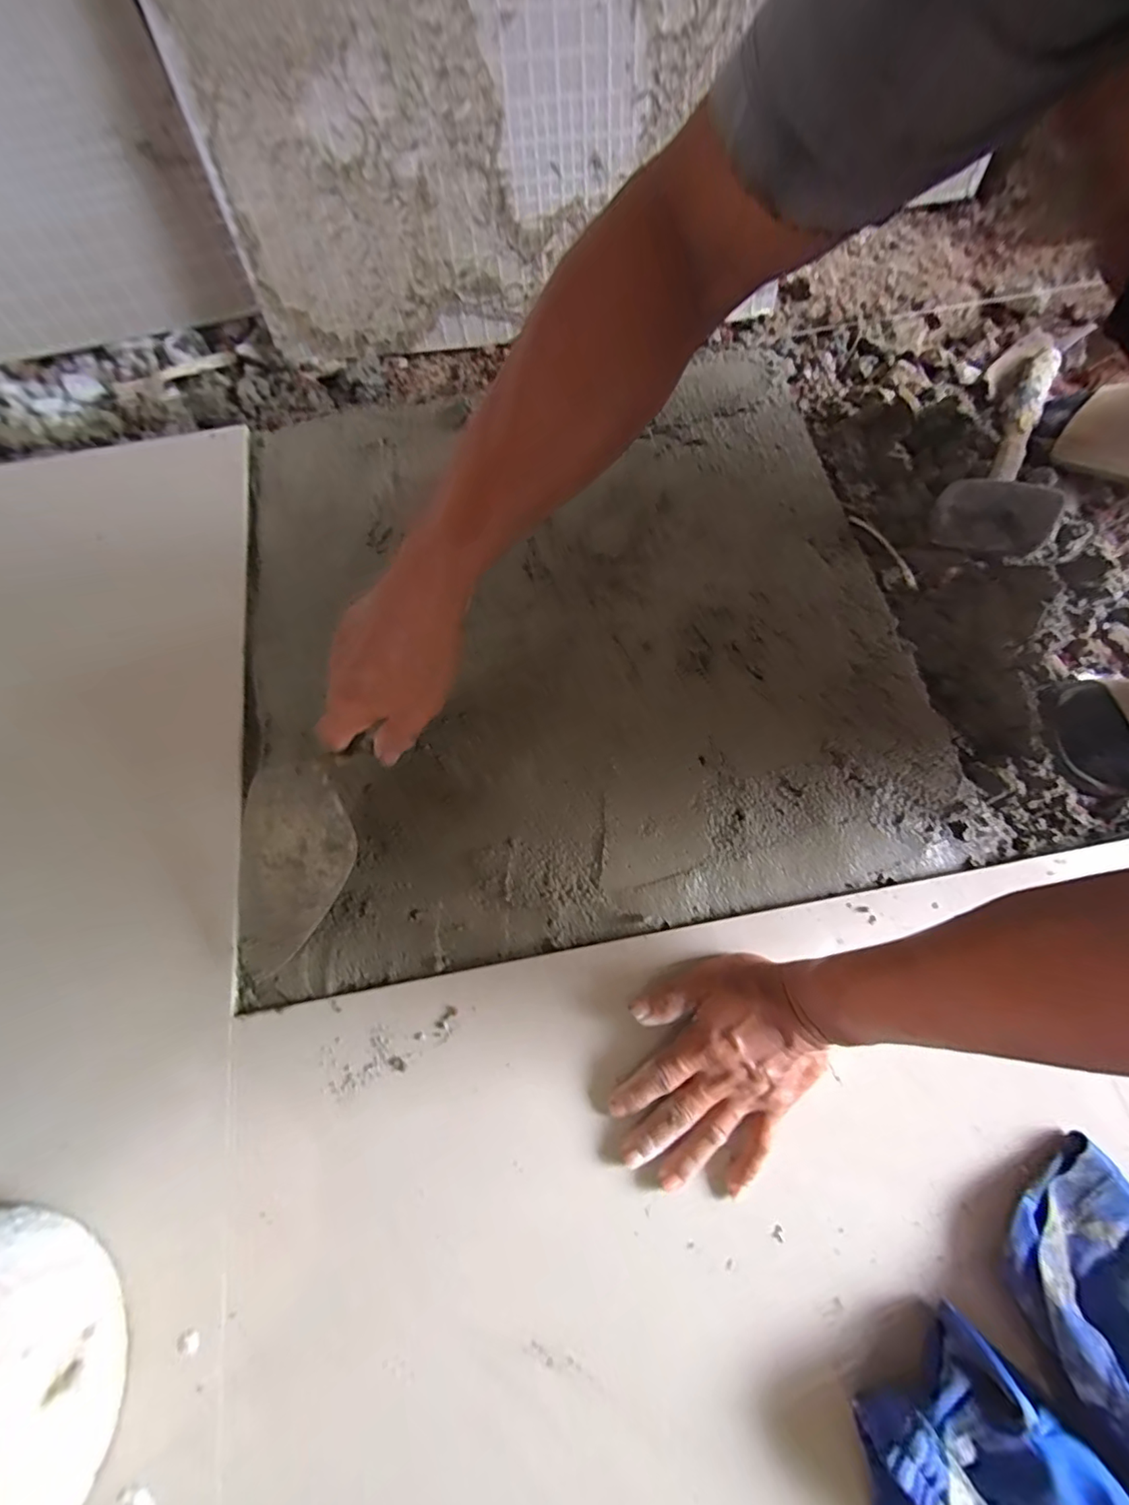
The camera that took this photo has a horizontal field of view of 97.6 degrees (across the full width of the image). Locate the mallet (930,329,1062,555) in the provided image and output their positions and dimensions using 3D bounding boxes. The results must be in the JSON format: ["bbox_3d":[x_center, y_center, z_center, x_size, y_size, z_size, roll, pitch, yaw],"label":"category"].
[{"bbox_3d":[0.469,-0.330,0.506,0.093,0.059,0.329,28,74,11],"label":"mallet"}]

